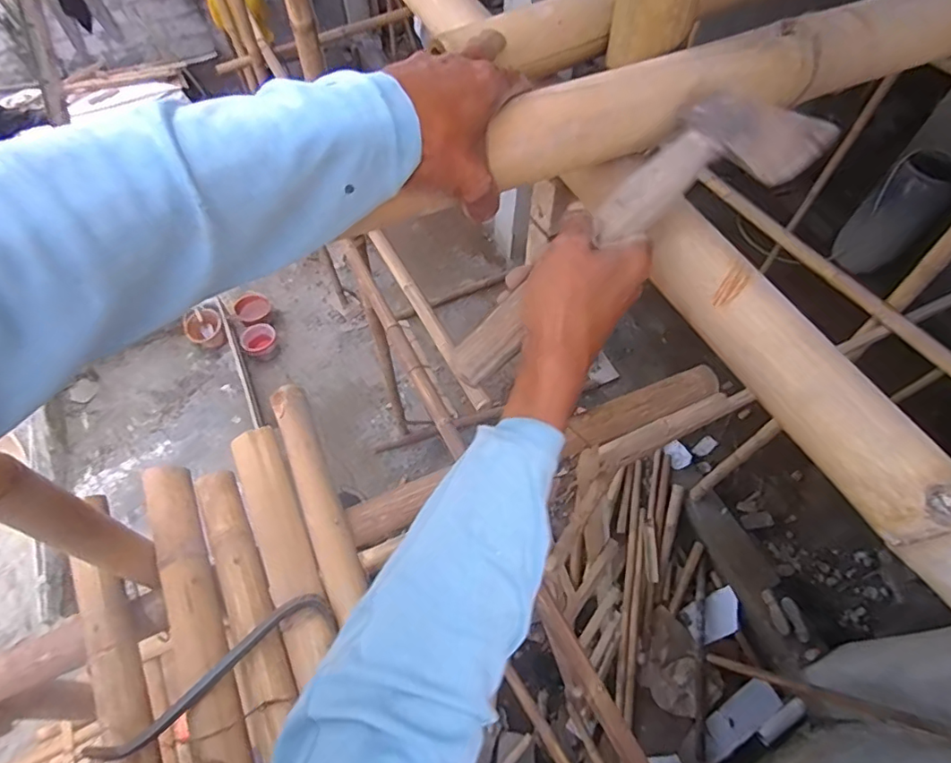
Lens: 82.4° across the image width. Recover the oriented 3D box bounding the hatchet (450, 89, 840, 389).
[{"bbox_3d":[0.091,-0.093,0.364,0.267,0.021,0.087,-39,64,6],"label":"hatchet"}]

